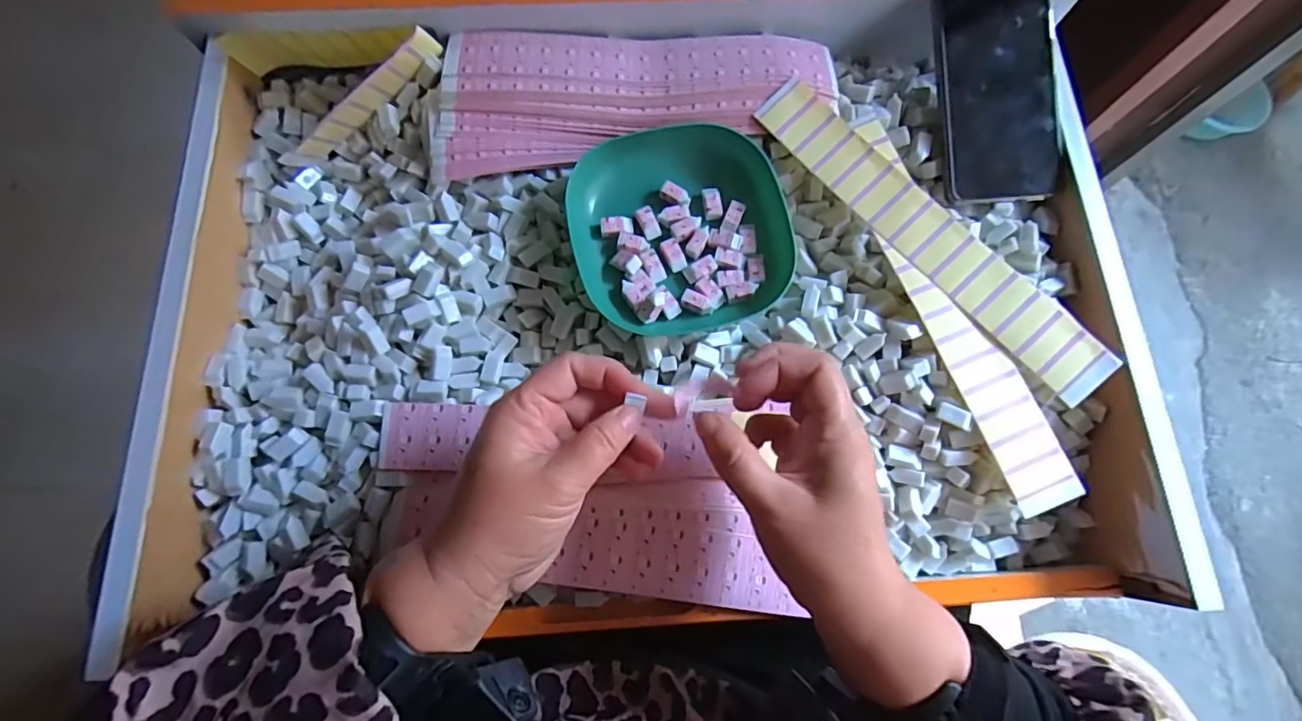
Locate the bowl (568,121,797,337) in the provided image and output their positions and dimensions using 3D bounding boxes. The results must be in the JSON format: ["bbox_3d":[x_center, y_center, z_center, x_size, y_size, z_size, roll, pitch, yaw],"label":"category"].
[{"bbox_3d":[0.020,-0.086,0.362,0.133,0.037,0.126,-6,74,-3],"label":"bowl"}]

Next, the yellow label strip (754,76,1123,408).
[{"bbox_3d":[0.174,-0.081,0.354,0.264,0.005,0.045,45,90,10],"label":"yellow label strip"}]

